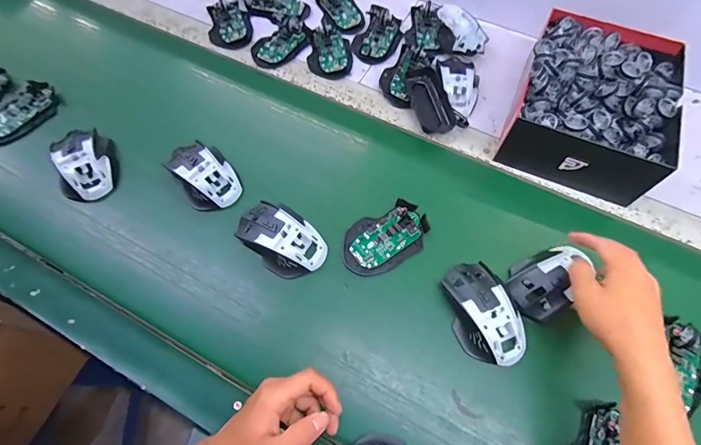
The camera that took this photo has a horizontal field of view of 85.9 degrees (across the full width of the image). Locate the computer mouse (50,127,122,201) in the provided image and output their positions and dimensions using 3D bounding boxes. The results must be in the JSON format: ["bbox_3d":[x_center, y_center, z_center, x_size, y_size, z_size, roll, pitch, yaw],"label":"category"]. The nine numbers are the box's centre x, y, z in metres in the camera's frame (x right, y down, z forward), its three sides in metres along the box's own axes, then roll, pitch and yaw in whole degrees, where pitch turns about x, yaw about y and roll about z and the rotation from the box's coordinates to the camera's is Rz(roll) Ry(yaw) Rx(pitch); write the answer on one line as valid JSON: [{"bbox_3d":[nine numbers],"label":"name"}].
[{"bbox_3d":[-0.359,-0.079,0.513,0.068,0.051,0.107,-16,66,-8],"label":"computer mouse"}]

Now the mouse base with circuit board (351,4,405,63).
[{"bbox_3d":[0.051,-0.328,0.653,0.073,0.020,0.123,17,70,9],"label":"mouse base with circuit board"}]

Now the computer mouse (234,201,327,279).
[{"bbox_3d":[-0.086,0.018,0.464,0.117,0.034,0.074,32,69,13],"label":"computer mouse"}]

